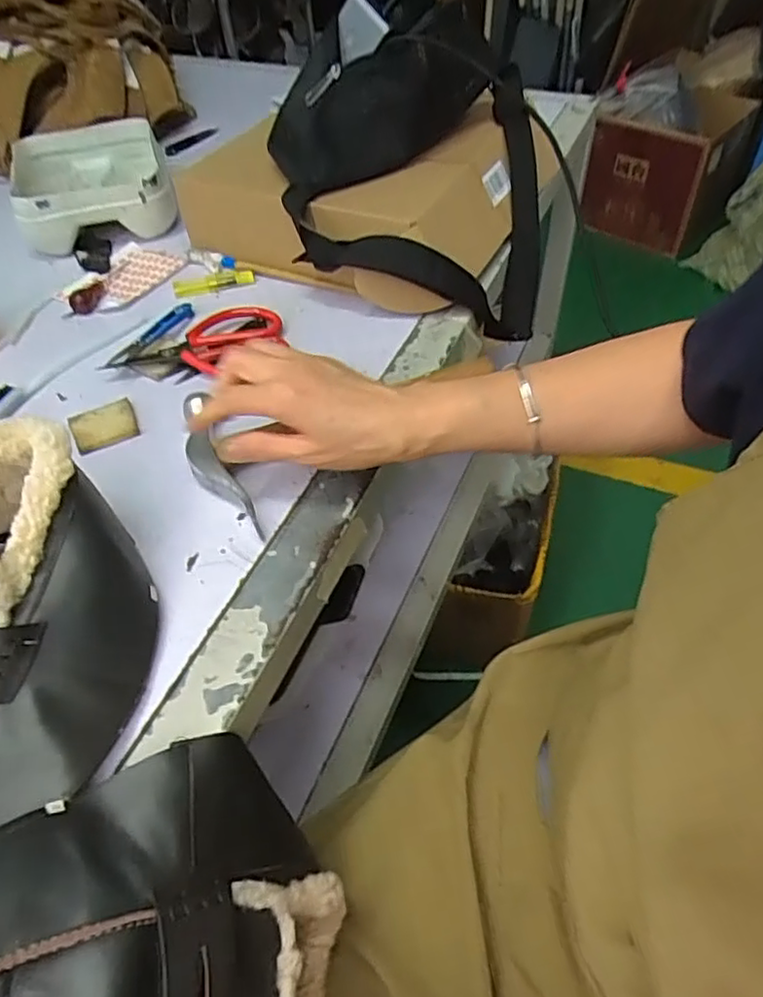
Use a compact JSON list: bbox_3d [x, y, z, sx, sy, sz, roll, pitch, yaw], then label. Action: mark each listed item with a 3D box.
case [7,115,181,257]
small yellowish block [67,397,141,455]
[{"bbox_3d":[-0.320,-0.344,0.725,0.159,0.071,0.182,-18,49,-11],"label":"case"},{"bbox_3d":[-0.218,-0.057,0.512,0.047,0.010,0.046,-25,51,-17],"label":"small yellowish block"}]

